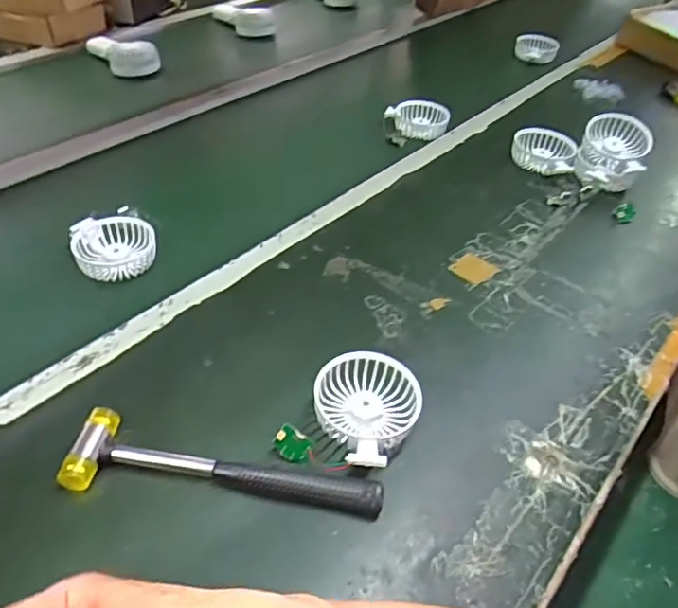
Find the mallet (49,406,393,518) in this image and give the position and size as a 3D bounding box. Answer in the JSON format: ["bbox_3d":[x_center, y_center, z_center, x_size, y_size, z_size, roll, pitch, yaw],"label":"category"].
[{"bbox_3d":[-0.085,0.128,0.440,0.237,0.025,0.060,7,43,3],"label":"mallet"}]

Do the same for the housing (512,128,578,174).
[{"bbox_3d":[0.304,-0.226,0.852,0.091,0.038,0.083,15,44,11],"label":"housing"}]

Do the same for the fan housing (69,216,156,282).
[{"bbox_3d":[-0.262,-0.068,0.668,0.088,0.039,0.076,-18,48,-22],"label":"fan housing"}]

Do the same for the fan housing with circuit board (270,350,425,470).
[{"bbox_3d":[0.016,0.096,0.492,0.093,0.030,0.117,23,46,18],"label":"fan housing with circuit board"}]

